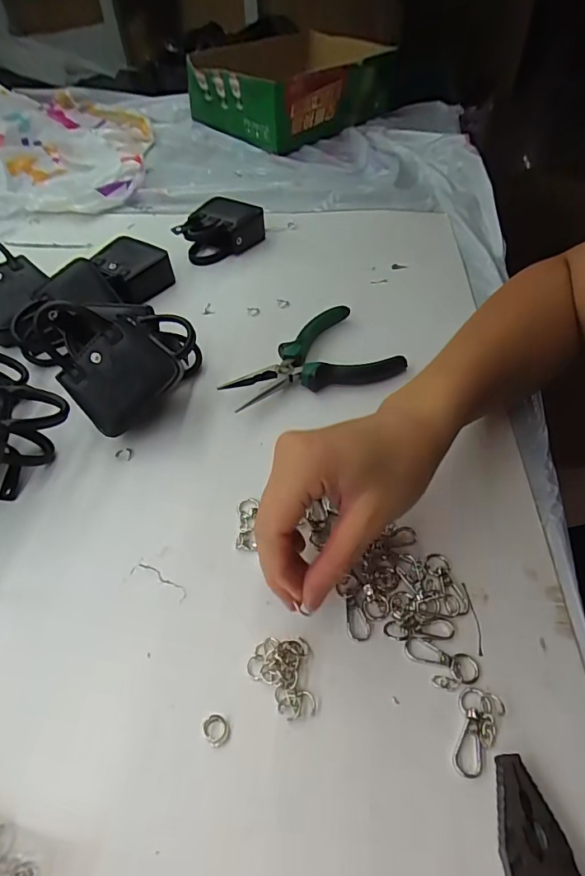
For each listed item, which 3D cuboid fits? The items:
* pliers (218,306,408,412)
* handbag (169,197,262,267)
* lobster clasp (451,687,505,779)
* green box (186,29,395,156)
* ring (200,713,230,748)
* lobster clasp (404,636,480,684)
[{"bbox_3d":[0.012,-0.066,0.406,0.147,0.021,0.093,-24,53,-17],"label":"pliers"},{"bbox_3d":[-0.087,-0.244,0.540,0.072,0.034,0.095,28,56,23],"label":"handbag"},{"bbox_3d":[0.093,0.148,0.234,0.021,0.004,0.042,24,55,21],"label":"lobster clasp"},{"bbox_3d":[-0.009,-0.594,0.781,0.297,0.122,0.233,-37,58,-25],"label":"green box"},{"bbox_3d":[-0.041,0.151,0.241,0.015,0.004,0.014,-1,50,1],"label":"ring"},{"bbox_3d":[0.083,0.123,0.255,0.040,0.004,0.015,14,52,13],"label":"lobster clasp"}]

